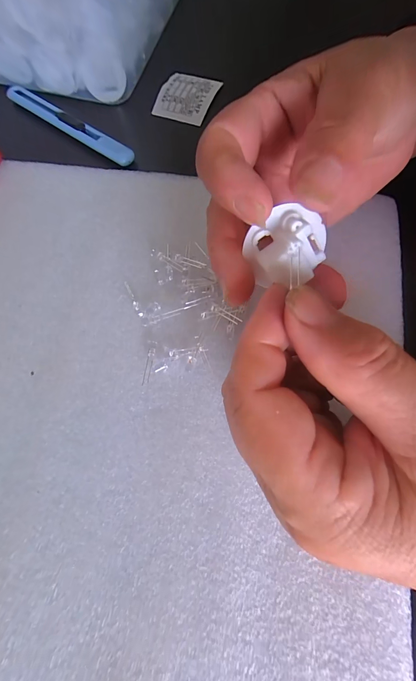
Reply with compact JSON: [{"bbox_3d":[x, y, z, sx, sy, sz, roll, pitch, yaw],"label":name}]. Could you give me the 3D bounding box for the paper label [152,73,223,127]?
[{"bbox_3d":[-0.017,-0.199,0.247,0.043,0.005,0.050,20,75,7],"label":"paper label"}]

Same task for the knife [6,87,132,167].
[{"bbox_3d":[-0.110,-0.171,0.237,0.131,0.008,0.013,36,76,13],"label":"knife"}]

